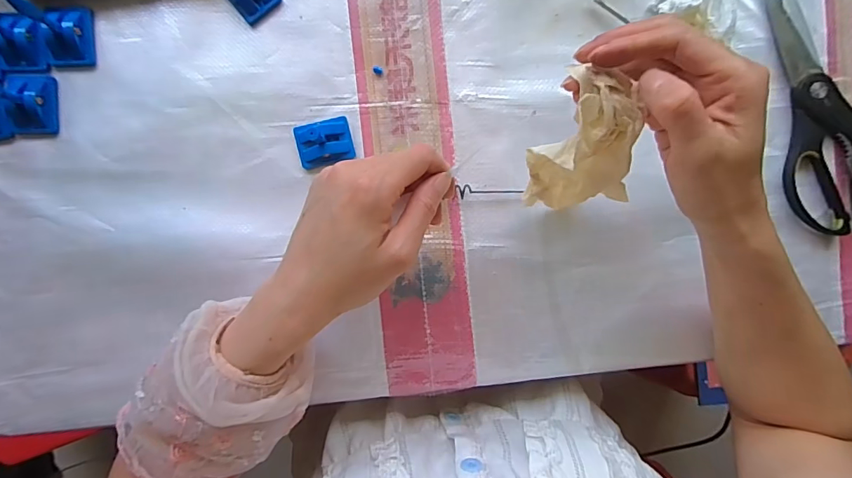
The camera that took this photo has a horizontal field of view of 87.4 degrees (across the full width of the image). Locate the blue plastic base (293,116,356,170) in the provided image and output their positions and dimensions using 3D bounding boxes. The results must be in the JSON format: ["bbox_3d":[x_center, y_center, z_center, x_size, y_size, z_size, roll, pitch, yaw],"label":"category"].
[{"bbox_3d":[-0.081,-0.077,0.358,0.044,0.017,0.035,-15,93,-2],"label":"blue plastic base"}]

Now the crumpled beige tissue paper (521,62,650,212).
[{"bbox_3d":[0.108,-0.055,0.307,0.064,0.120,0.038,-3,64,-2],"label":"crumpled beige tissue paper"}]

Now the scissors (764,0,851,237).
[{"bbox_3d":[0.333,-0.115,0.367,0.093,0.013,0.214,-13,93,-2],"label":"scissors"}]

